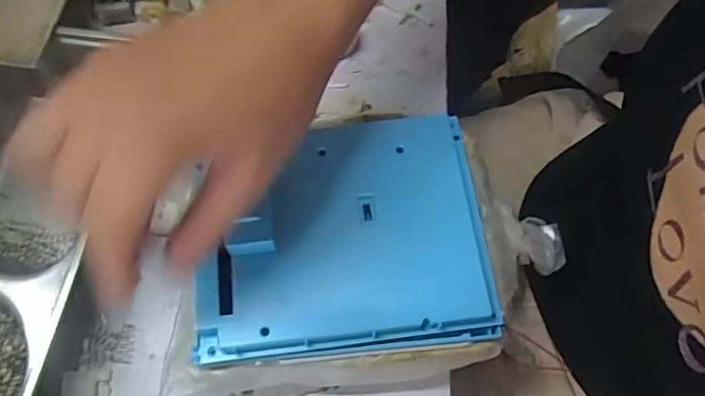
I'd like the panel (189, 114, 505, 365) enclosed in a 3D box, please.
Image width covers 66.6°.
[{"bbox_3d":[-0.005,0.016,0.296,0.156,0.022,0.129,-5,68,-4],"label":"panel"}]

